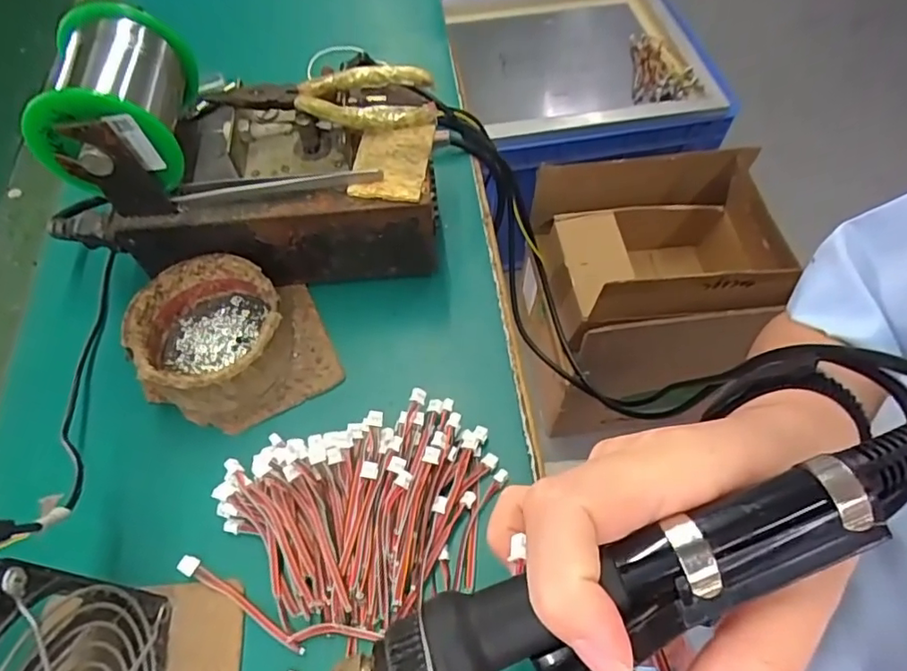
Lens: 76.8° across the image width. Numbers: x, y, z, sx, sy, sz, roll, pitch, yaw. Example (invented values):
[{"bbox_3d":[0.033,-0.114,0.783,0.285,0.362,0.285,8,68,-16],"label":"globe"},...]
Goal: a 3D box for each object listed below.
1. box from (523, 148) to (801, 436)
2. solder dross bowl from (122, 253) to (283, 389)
[{"bbox_3d":[0.320,-0.075,0.989,0.355,0.356,0.345,-1,60,-1],"label":"box"},{"bbox_3d":[-0.140,-0.001,0.334,0.082,0.043,0.080,0,60,0],"label":"solder dross bowl"}]

